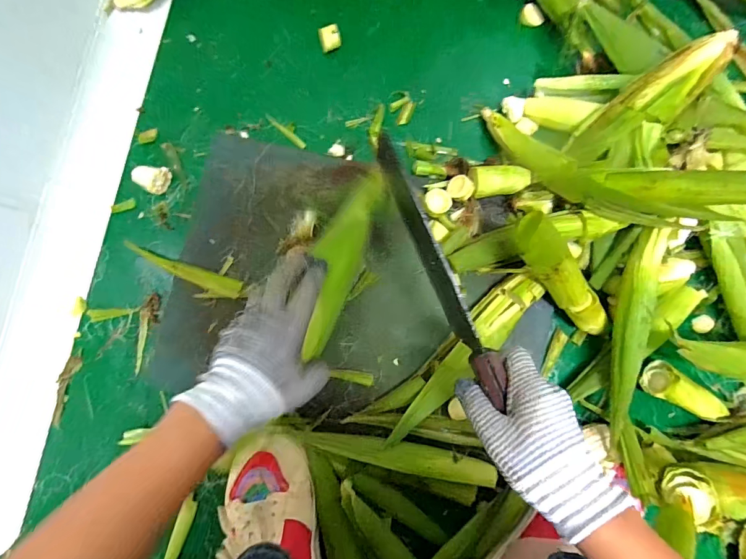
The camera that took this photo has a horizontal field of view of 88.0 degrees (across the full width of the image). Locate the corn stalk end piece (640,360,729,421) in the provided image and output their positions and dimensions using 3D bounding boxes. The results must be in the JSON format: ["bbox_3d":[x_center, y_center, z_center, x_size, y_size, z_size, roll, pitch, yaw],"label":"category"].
[{"bbox_3d":[0.344,0.125,0.419,0.088,0.032,0.038,27,88,3],"label":"corn stalk end piece"}]

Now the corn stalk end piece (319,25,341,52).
[{"bbox_3d":[-0.052,-0.293,0.469,0.026,0.018,0.022,-13,87,1],"label":"corn stalk end piece"}]

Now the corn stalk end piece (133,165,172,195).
[{"bbox_3d":[-0.263,-0.122,0.462,0.031,0.027,0.034,0,87,2],"label":"corn stalk end piece"}]

